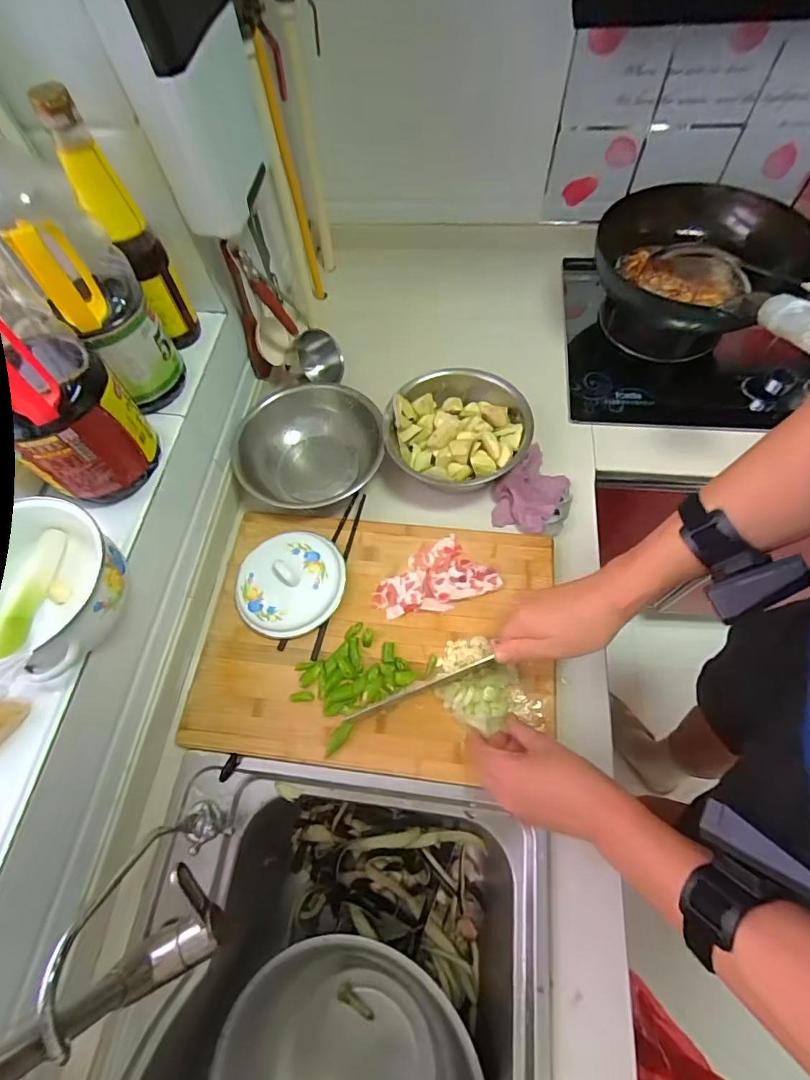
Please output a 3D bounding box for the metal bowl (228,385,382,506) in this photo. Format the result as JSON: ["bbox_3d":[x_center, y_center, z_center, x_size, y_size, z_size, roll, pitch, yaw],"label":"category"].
[{"bbox_3d":[-0.147,-0.139,0.735,0.218,0.087,0.190,-23,65,-8],"label":"metal bowl"}]

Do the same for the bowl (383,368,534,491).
[{"bbox_3d":[0.082,-0.161,0.715,0.217,0.081,0.208,-1,64,3],"label":"bowl"}]

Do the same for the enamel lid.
[{"bbox_3d":[-0.154,0.055,0.628,0.141,0.046,0.145,-1,64,3],"label":"enamel lid"}]

